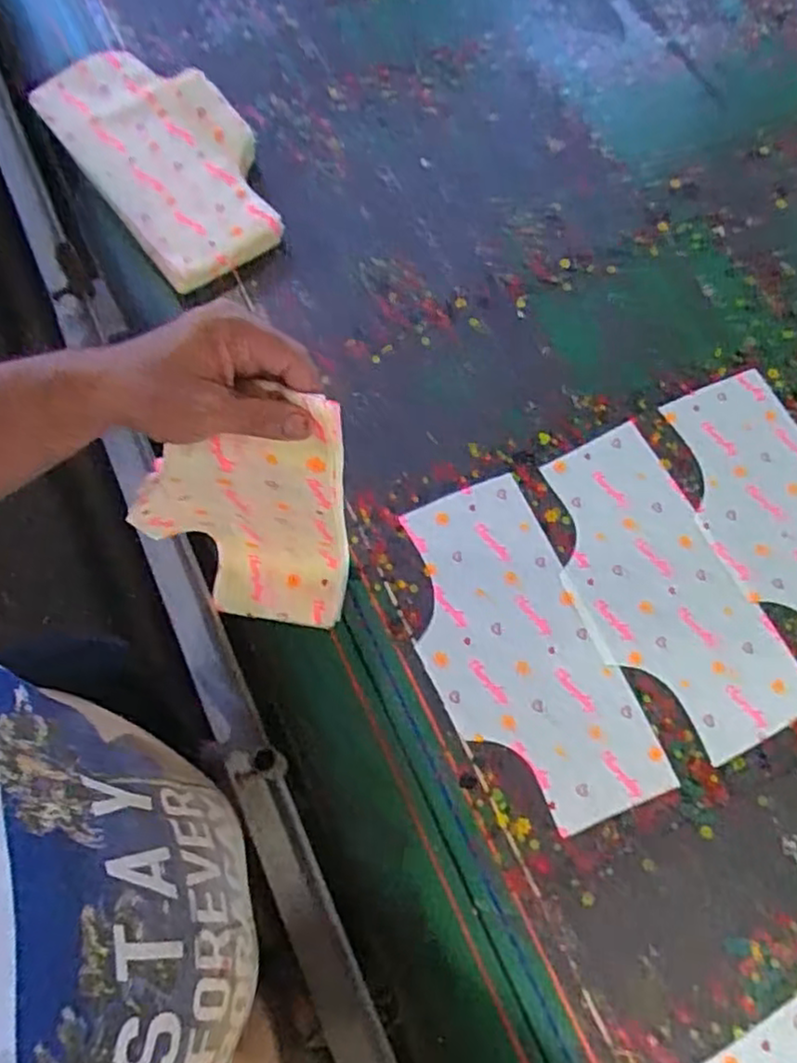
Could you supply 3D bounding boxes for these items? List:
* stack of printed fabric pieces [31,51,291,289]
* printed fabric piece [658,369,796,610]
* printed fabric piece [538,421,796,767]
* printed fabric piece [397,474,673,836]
[{"bbox_3d":[-0.257,-0.419,0.801,0.175,0.042,0.333,-36,74,-13],"label":"stack of printed fabric pieces"},{"bbox_3d":[0.375,-0.010,0.687,0.147,0.009,0.309,-25,72,-10],"label":"printed fabric piece"},{"bbox_3d":[0.241,0.052,0.663,0.148,0.009,0.305,-25,72,-10],"label":"printed fabric piece"},{"bbox_3d":[0.103,0.106,0.634,0.148,0.006,0.308,-22,72,-9],"label":"printed fabric piece"}]

